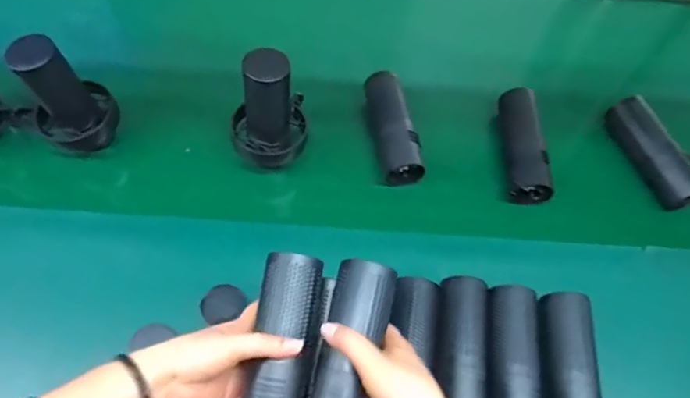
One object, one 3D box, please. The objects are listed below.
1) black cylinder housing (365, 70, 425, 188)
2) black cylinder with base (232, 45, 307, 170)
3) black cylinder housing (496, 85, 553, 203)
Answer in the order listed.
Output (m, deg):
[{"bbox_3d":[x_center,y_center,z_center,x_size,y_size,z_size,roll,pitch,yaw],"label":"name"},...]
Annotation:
[{"bbox_3d":[0.063,-0.107,0.689,0.052,0.045,0.179,-12,76,-10],"label":"black cylinder housing"},{"bbox_3d":[-0.097,-0.119,0.625,0.093,0.143,0.096,-7,61,-7],"label":"black cylinder with base"},{"bbox_3d":[0.238,-0.077,0.683,0.050,0.052,0.165,-2,75,-5],"label":"black cylinder housing"}]

